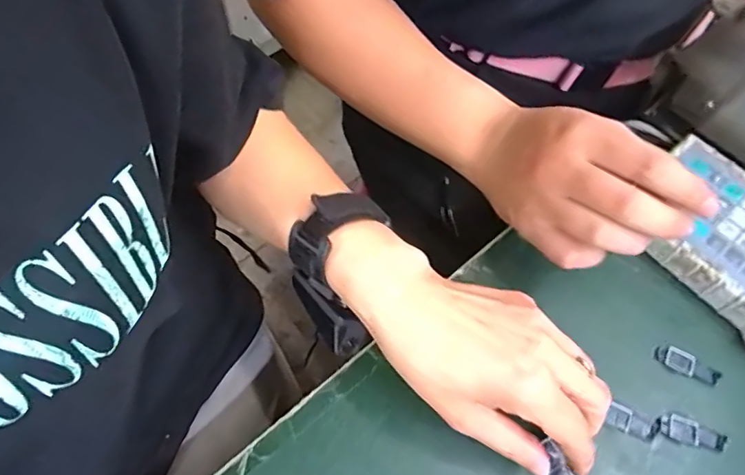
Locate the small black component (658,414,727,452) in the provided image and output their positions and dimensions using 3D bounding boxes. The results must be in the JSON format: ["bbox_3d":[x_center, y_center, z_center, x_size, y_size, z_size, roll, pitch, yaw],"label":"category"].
[{"bbox_3d":[0.202,0.123,0.326,0.040,0.004,0.016,17,61,9],"label":"small black component"}]

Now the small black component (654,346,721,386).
[{"bbox_3d":[0.208,0.084,0.341,0.041,0.004,0.016,24,63,13],"label":"small black component"}]

